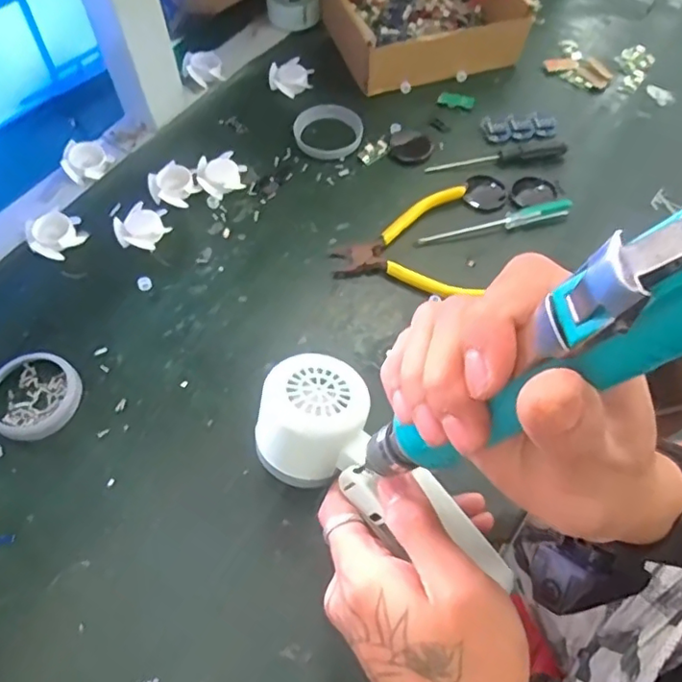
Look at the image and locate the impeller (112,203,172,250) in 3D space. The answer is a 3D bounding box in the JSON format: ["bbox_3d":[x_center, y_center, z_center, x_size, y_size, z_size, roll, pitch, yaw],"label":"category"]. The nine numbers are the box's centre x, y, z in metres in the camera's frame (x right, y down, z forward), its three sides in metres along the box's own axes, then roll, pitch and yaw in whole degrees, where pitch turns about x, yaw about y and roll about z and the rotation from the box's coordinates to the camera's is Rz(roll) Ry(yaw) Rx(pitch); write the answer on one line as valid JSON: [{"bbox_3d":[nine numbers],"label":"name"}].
[{"bbox_3d":[-0.151,-0.087,0.447,0.037,0.011,0.037,1,62,-2],"label":"impeller"}]

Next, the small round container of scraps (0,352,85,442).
[{"bbox_3d":[-0.202,0.035,0.383,0.058,0.007,0.057,1,62,-2],"label":"small round container of scraps"}]

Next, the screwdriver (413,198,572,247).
[{"bbox_3d":[0.120,-0.093,0.456,0.125,0.016,0.016,-10,63,-8],"label":"screwdriver"}]

